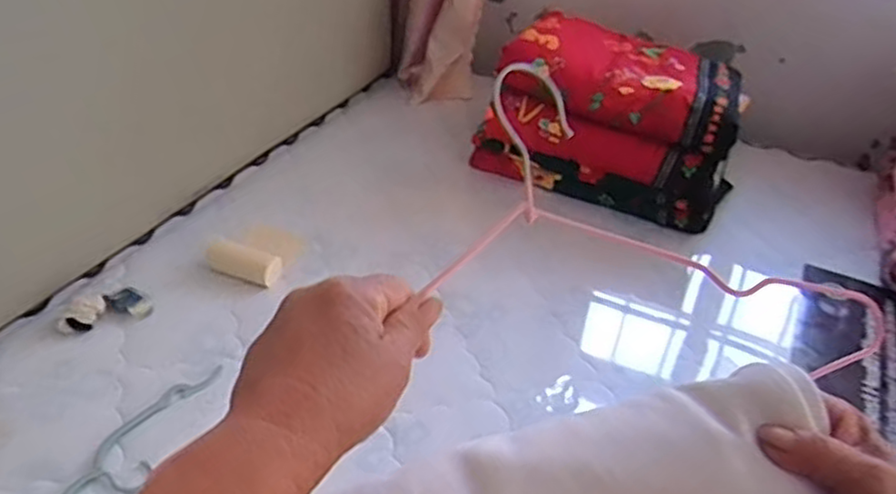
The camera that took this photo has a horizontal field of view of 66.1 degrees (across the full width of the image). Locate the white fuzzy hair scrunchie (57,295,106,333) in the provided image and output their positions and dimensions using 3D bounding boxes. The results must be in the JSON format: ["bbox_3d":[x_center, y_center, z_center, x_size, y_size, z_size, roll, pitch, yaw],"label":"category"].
[{"bbox_3d":[-0.590,0.108,1.107,0.043,0.035,0.074,15,38,14],"label":"white fuzzy hair scrunchie"}]

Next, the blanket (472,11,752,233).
[{"bbox_3d":[0.368,-0.297,1.579,0.563,0.329,0.356,13,38,11],"label":"blanket"}]

